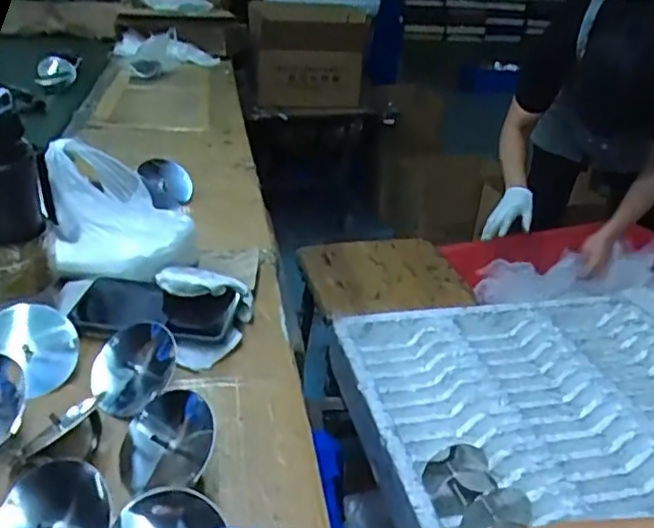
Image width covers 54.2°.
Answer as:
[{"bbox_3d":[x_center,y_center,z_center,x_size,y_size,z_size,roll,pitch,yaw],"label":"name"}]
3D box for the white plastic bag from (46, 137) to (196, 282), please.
[{"bbox_3d":[-0.214,-0.055,0.671,0.145,0.134,0.064,-7,27,-23],"label":"white plastic bag"}]

